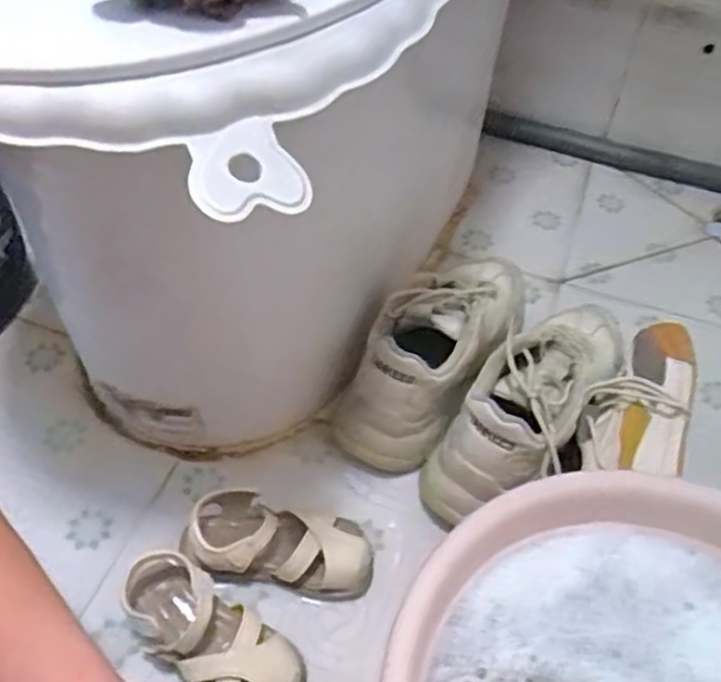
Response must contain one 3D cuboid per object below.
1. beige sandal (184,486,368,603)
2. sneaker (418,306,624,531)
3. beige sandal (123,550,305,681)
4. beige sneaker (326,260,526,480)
[{"bbox_3d":[-0.066,0.166,0.617,0.148,0.051,0.073,4,47,-1],"label":"beige sandal"},{"bbox_3d":[0.164,0.056,0.695,0.092,0.115,0.273,31,52,22],"label":"sneaker"},{"bbox_3d":[-0.113,0.224,0.553,0.147,0.061,0.070,31,52,22],"label":"beige sandal"},{"bbox_3d":[0.077,0.001,0.739,0.111,0.121,0.267,22,49,15],"label":"beige sneaker"}]

